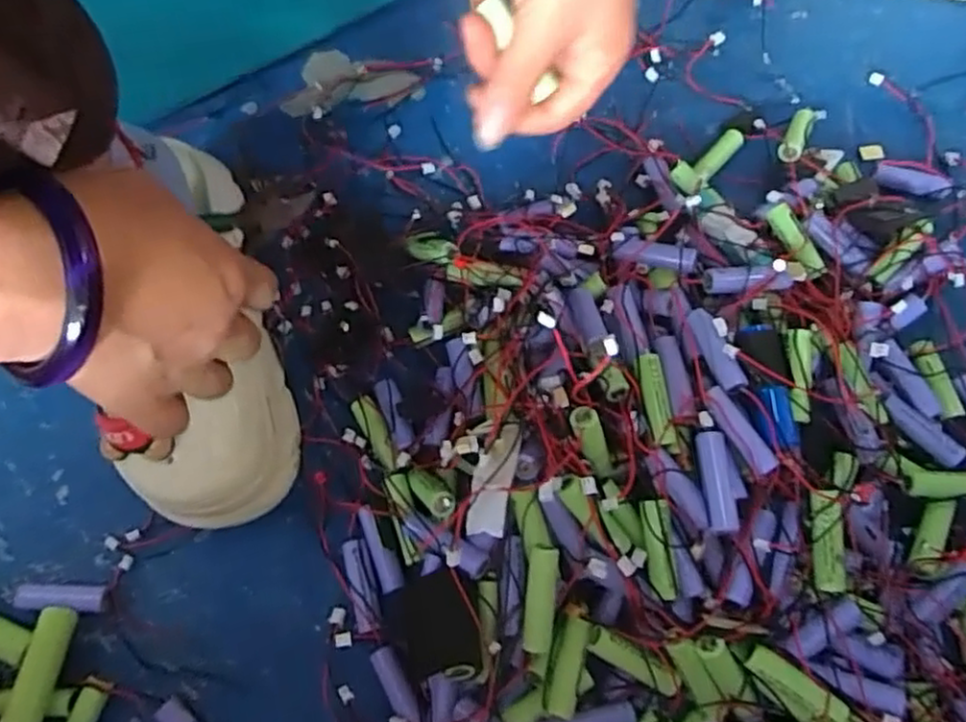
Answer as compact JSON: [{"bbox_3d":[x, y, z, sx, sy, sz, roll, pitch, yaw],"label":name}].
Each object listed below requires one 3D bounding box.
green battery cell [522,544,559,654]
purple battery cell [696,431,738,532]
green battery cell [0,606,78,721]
[{"bbox_3d":[0.029,0.119,0.359,0.014,0.013,0.049,7,70,3],"label":"green battery cell"},{"bbox_3d":[0.116,0.060,0.357,0.013,0.011,0.049,0,70,0],"label":"purple battery cell"},{"bbox_3d":[-0.231,0.162,0.371,0.016,0.015,0.066,-2,50,0],"label":"green battery cell"}]

